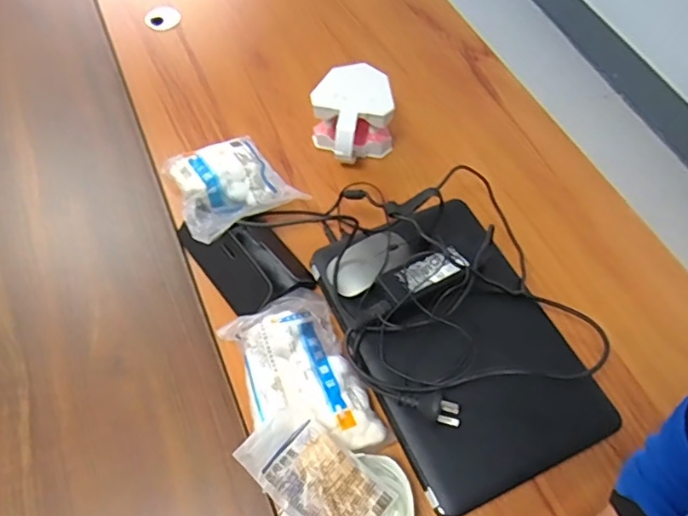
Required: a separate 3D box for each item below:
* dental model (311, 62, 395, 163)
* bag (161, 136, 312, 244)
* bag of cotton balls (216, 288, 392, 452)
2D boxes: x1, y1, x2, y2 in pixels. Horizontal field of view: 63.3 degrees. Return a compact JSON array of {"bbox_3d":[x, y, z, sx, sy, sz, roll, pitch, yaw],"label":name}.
[{"bbox_3d":[0.014,-0.202,0.808,0.109,0.099,0.103,0,58,0],"label":"dental model"},{"bbox_3d":[-0.152,-0.096,0.746,0.144,0.078,0.187,-25,61,-14],"label":"bag"},{"bbox_3d":[-0.049,0.124,0.622,0.127,0.049,0.214,-23,61,-13],"label":"bag of cotton balls"}]

